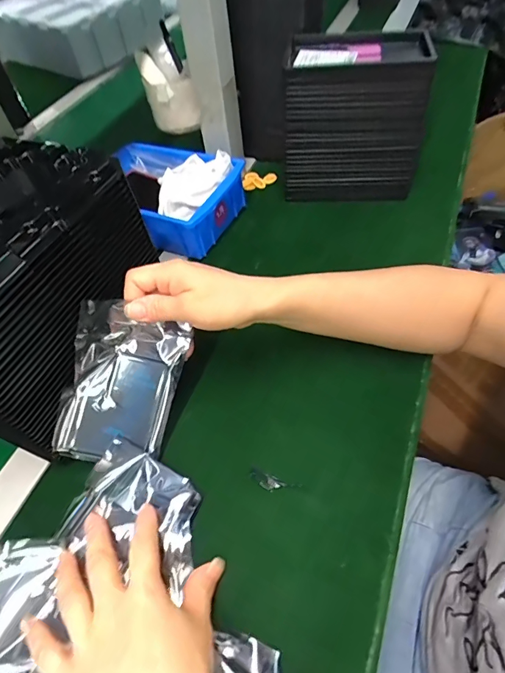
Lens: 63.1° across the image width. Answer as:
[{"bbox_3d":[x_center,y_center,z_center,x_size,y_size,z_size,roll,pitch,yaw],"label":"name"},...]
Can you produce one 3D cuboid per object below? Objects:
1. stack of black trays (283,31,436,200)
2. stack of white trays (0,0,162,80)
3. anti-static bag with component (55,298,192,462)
[{"bbox_3d":[0.128,-0.282,0.532,0.158,0.162,0.124,5,54,11],"label":"stack of black trays"},{"bbox_3d":[-0.452,-0.829,1.072,0.408,0.096,0.346,28,61,25],"label":"stack of white trays"},{"bbox_3d":[-0.113,0.042,0.356,0.086,0.011,0.131,12,94,-16],"label":"anti-static bag with component"}]

